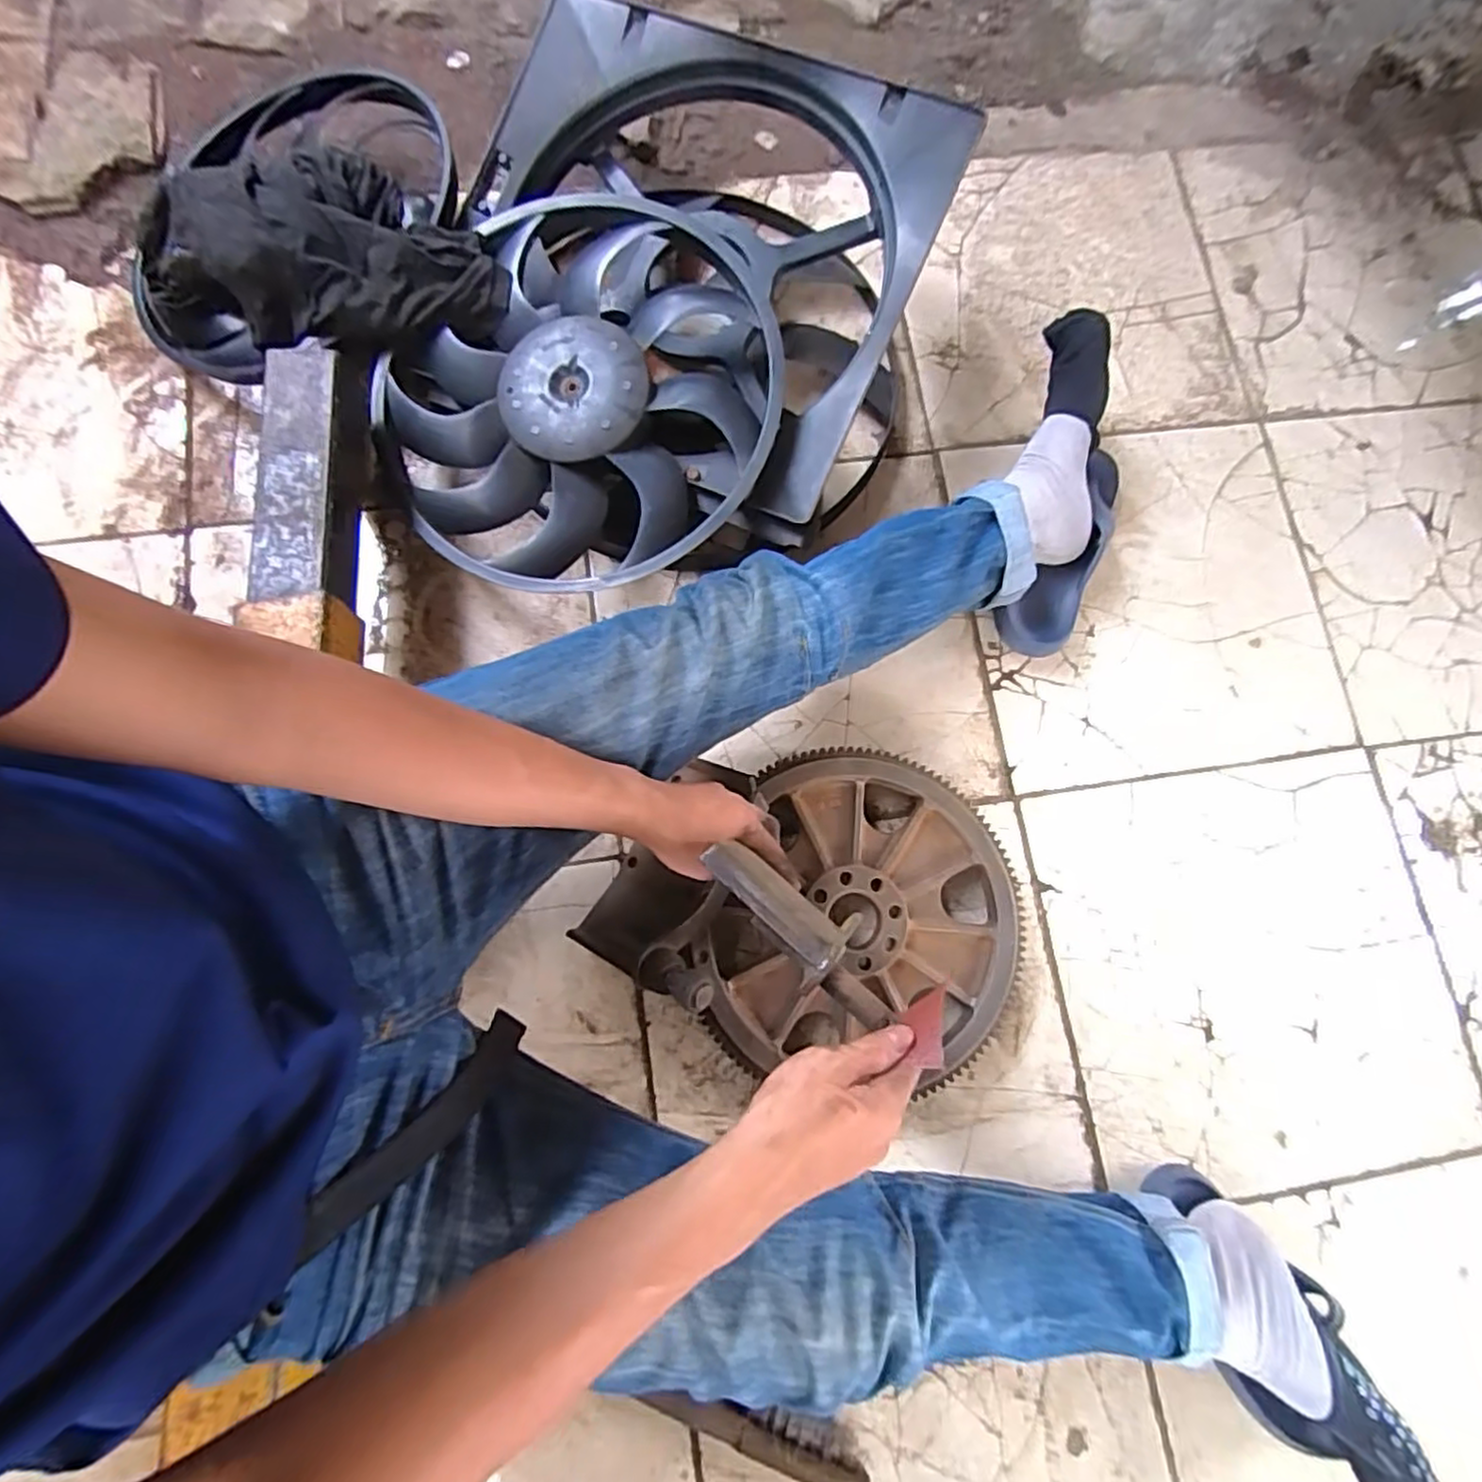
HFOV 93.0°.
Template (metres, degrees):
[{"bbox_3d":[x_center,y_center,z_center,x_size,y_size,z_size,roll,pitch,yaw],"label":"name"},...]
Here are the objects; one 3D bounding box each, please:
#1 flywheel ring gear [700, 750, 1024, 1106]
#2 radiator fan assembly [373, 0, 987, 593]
[{"bbox_3d":[0.123,0.164,0.683,0.299,0.059,0.300,10,76,1],"label":"flywheel ring gear"},{"bbox_3d":[-0.093,-0.414,0.725,0.481,0.211,0.562,26,77,5],"label":"radiator fan assembly"}]

